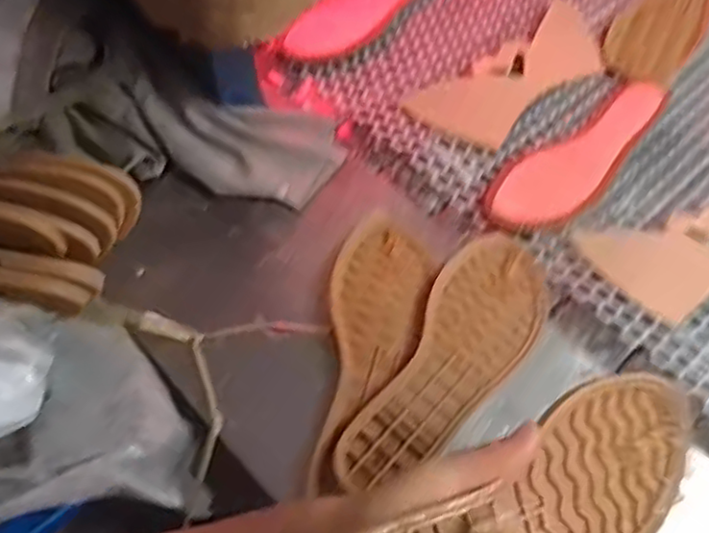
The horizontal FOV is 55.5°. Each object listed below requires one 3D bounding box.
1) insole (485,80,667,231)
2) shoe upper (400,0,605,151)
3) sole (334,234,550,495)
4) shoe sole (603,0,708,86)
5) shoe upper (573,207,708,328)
[{"bbox_3d":[0.206,-0.101,0.617,0.207,0.018,0.077,-41,69,-17],"label":"insole"},{"bbox_3d":[0.161,-0.189,0.667,0.218,0.011,0.092,-38,68,-16],"label":"shoe upper"},{"bbox_3d":[0.072,0.067,0.483,0.080,0.024,0.222,30,68,16],"label":"sole"},{"bbox_3d":[0.338,-0.270,0.705,0.080,0.004,0.221,36,69,18],"label":"shoe sole"},{"bbox_3d":[0.305,-0.014,0.570,0.207,0.019,0.101,-16,64,-6],"label":"shoe upper"}]

